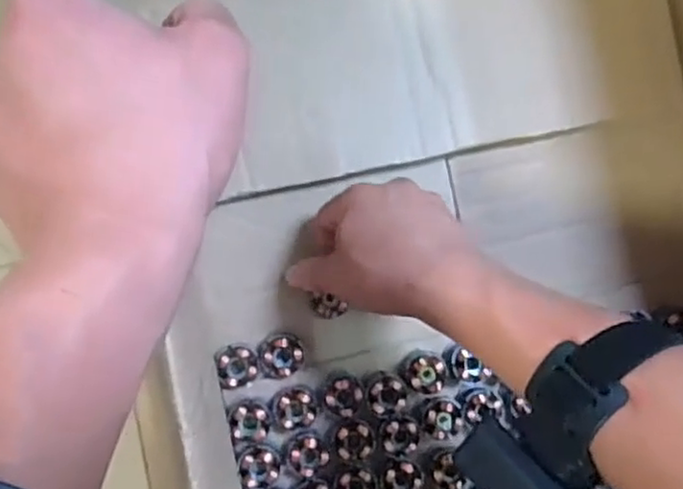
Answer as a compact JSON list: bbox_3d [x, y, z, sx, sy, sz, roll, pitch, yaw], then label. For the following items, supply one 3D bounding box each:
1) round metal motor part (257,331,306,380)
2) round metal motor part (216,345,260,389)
[{"bbox_3d":[-0.041,0.075,0.472,0.032,0.017,0.031,0,90,-8],"label":"round metal motor part"},{"bbox_3d":[-0.071,0.084,0.473,0.026,0.024,0.029,-8,91,-8],"label":"round metal motor part"}]

